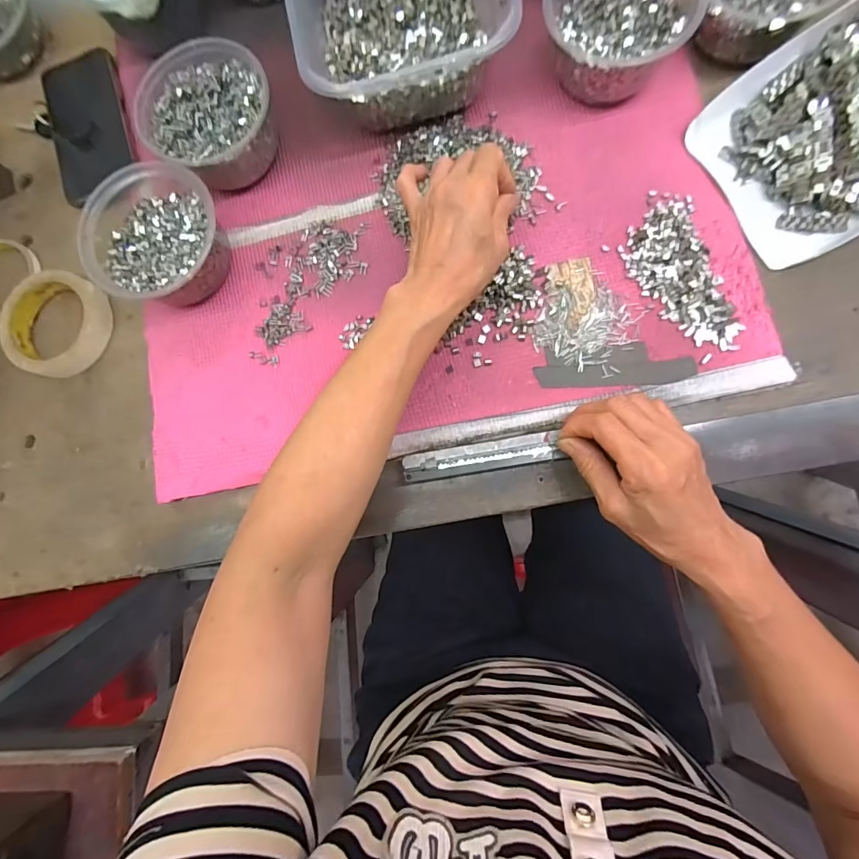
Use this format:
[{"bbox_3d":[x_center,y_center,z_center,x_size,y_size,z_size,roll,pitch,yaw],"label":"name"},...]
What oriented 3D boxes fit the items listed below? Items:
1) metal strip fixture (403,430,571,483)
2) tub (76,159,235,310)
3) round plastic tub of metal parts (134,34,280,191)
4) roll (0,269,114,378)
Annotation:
[{"bbox_3d":[0.040,0.022,0.343,0.119,0.009,0.022,-9,84,5],"label":"metal strip fixture"},{"bbox_3d":[-0.229,-0.163,0.383,0.114,0.056,0.111,-1,82,6],"label":"tub"},{"bbox_3d":[-0.191,-0.276,0.392,0.109,0.054,0.117,-1,82,6],"label":"round plastic tub of metal parts"},{"bbox_3d":[-0.357,-0.100,0.419,0.093,0.021,0.096,-1,82,6],"label":"roll"}]

